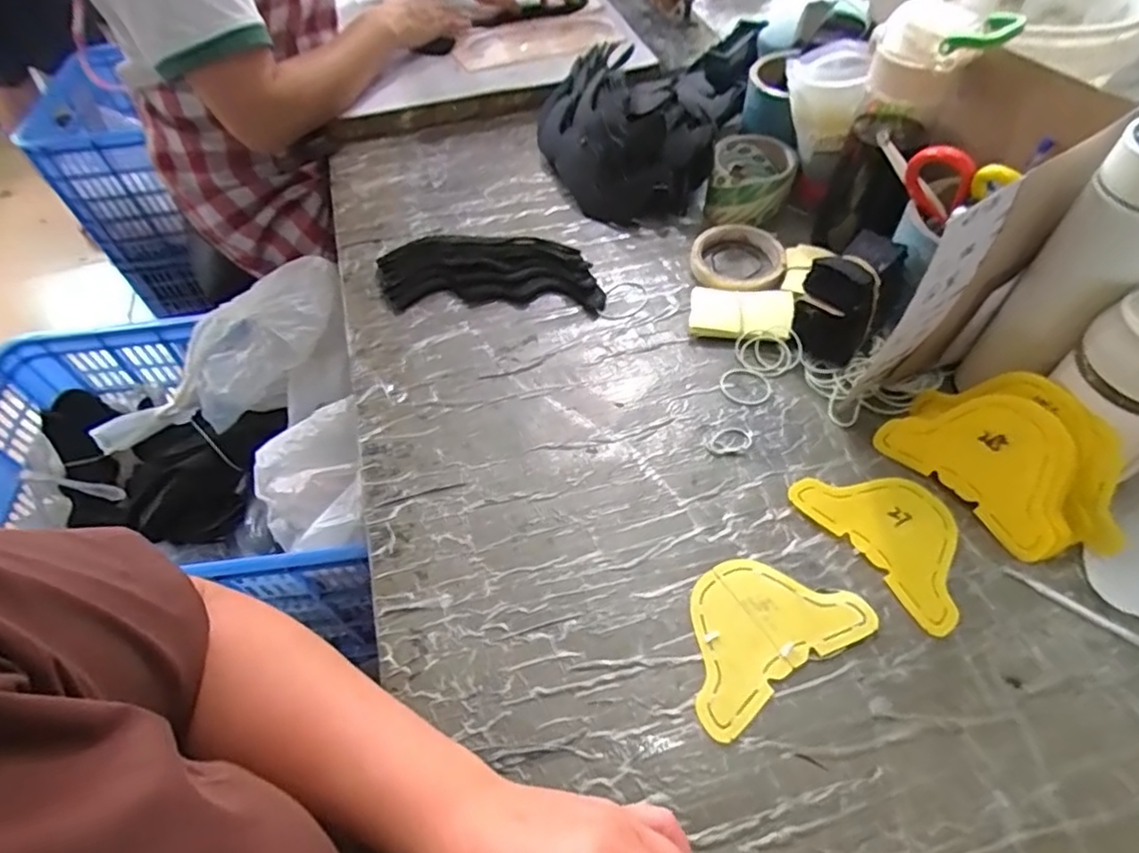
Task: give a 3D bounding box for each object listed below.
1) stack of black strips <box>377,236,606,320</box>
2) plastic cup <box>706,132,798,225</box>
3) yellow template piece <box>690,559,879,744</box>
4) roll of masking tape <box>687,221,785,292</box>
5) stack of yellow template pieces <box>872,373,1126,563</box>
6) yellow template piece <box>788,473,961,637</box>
[{"bbox_3d":[-0.082,-0.164,0.660,0.228,0.032,0.103,1,52,2],"label":"stack of black strips"},{"bbox_3d":[0.197,-0.266,0.689,0.082,0.071,0.086,-1,52,1],"label":"plastic cup"},{"bbox_3d":[0.129,0.137,0.438,0.138,0.004,0.089,-29,56,-16],"label":"yellow template piece"},{"bbox_3d":[0.176,-0.176,0.650,0.091,0.016,0.104,20,56,17],"label":"roll of masking tape"},{"bbox_3d":[0.332,0.021,0.470,0.040,0.106,0.158,-7,45,-45],"label":"stack of yellow template pieces"},{"bbox_3d":[0.246,0.077,0.476,0.089,0.004,0.135,-31,59,-18],"label":"yellow template piece"}]

